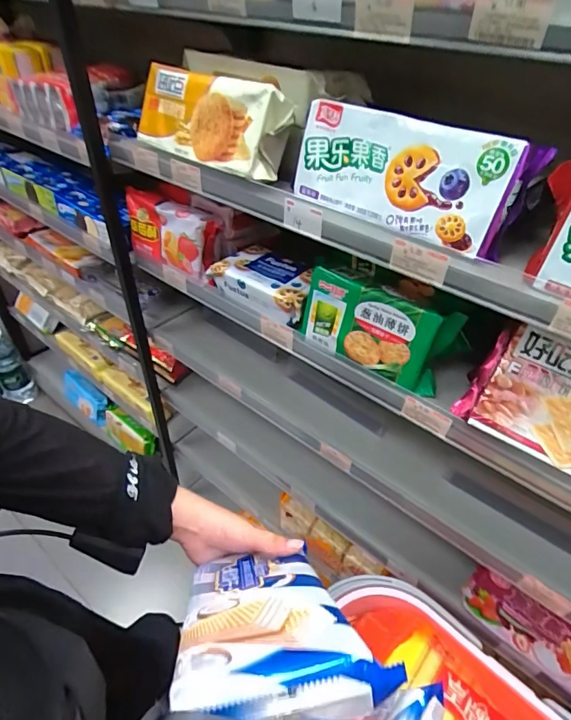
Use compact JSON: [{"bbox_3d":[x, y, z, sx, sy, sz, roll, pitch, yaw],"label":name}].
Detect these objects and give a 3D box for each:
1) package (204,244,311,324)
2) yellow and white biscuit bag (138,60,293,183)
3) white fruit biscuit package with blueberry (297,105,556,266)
[{"bbox_3d":[-0.022,-0.110,0.605,0.149,0.045,0.085,29,49,26],"label":"package"},{"bbox_3d":[-0.091,-0.288,0.504,0.219,0.083,0.057,31,49,27],"label":"yellow and white biscuit bag"},{"bbox_3d":[0.106,-0.176,0.403,0.225,0.090,0.038,26,47,23],"label":"white fruit biscuit package with blueberry"}]

